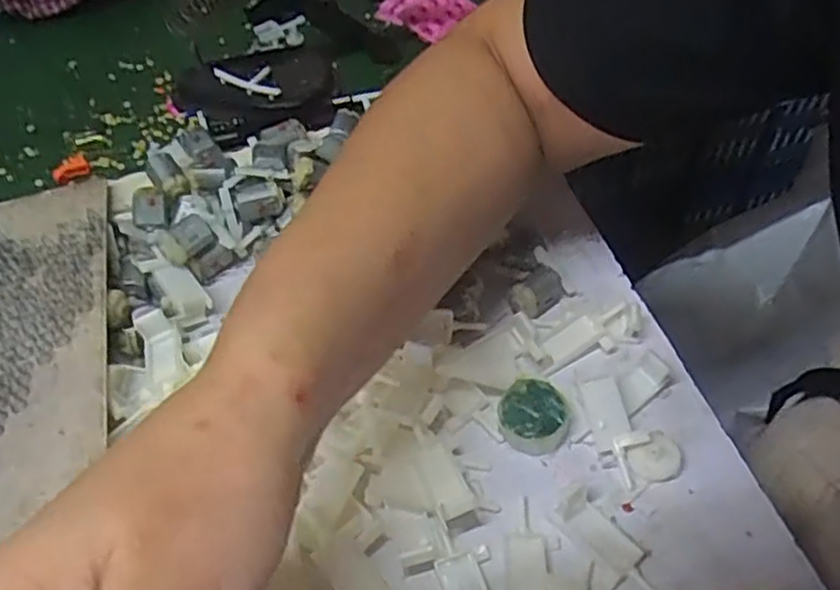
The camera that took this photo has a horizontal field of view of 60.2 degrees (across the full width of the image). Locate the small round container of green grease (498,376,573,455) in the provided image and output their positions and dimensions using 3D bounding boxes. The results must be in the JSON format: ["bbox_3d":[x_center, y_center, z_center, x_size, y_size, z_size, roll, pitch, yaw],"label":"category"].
[{"bbox_3d":[0.055,0.057,0.348,0.033,0.016,0.032,-1,51,2],"label":"small round container of green grease"}]

